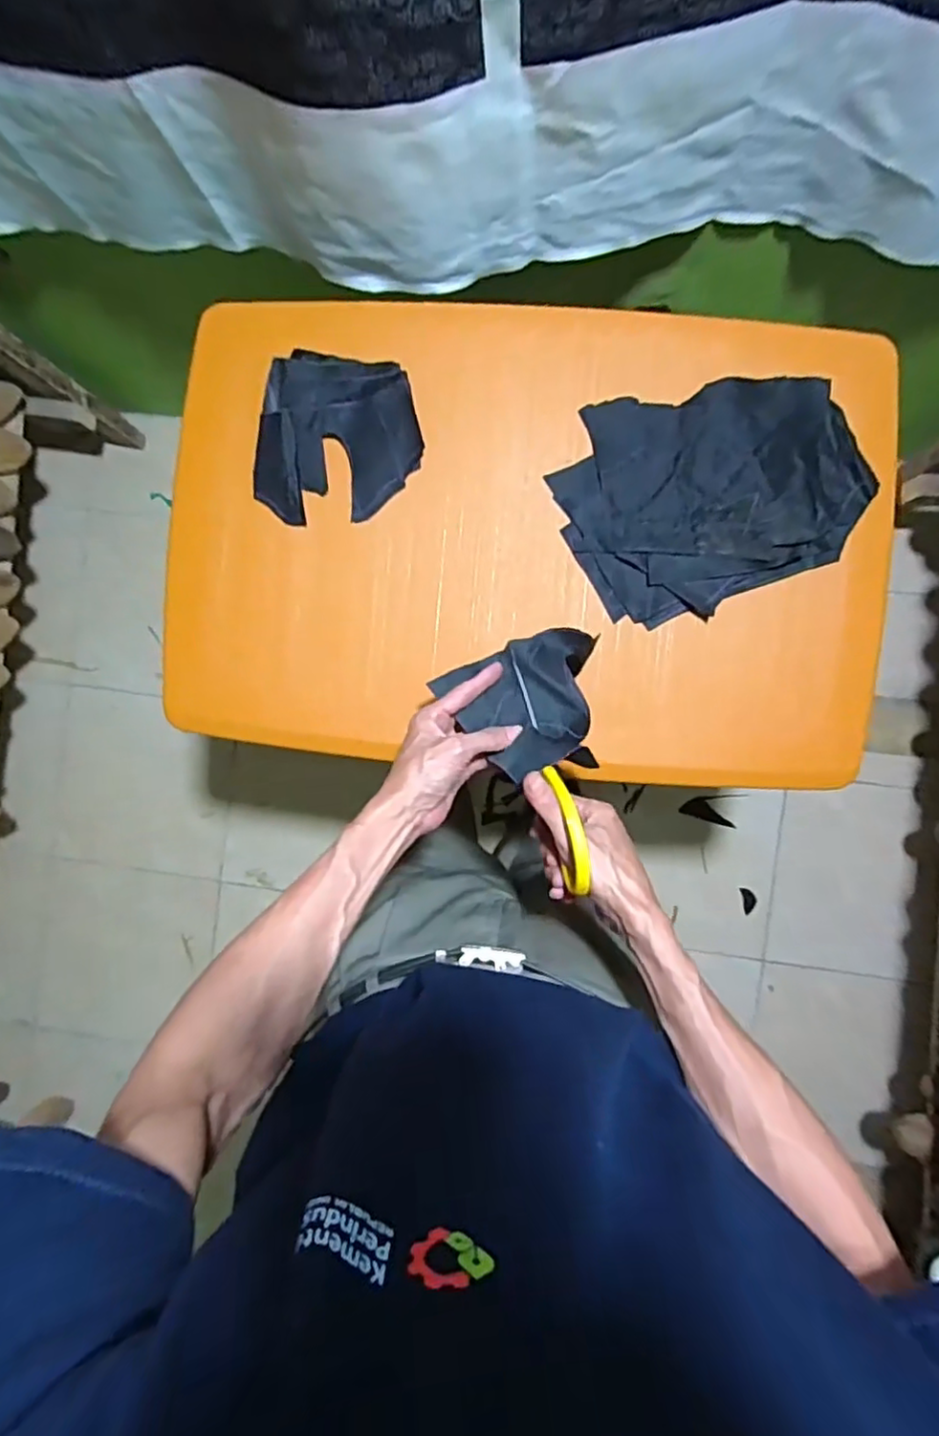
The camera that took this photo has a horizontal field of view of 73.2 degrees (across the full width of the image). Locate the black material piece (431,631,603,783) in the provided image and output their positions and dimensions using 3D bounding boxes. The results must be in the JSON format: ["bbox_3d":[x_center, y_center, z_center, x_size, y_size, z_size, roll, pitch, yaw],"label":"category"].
[{"bbox_3d":[0.048,-0.014,0.584,0.150,0.109,0.126,-7,90,4],"label":"black material piece"}]

